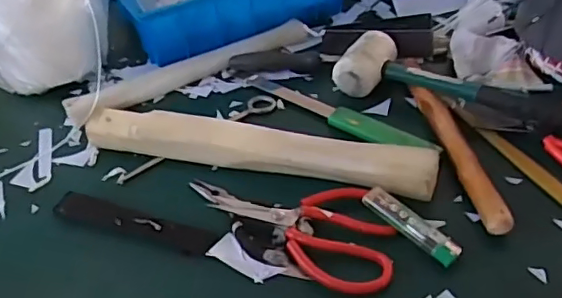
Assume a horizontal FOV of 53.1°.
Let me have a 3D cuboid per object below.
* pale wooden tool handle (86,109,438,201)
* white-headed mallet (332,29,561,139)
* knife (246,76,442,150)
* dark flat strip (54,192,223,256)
[{"bbox_3d":[-0.027,-0.003,0.520,0.329,0.023,0.038,8,42,14],"label":"pale wooden tool handle"},{"bbox_3d":[0.198,-0.060,0.561,0.284,0.037,0.071,17,45,23],"label":"white-headed mallet"},{"bbox_3d":[0.049,-0.038,0.583,0.235,0.020,0.029,29,51,33],"label":"knife"},{"bbox_3d":[-0.126,0.063,0.478,0.154,0.004,0.027,13,43,19],"label":"dark flat strip"}]

